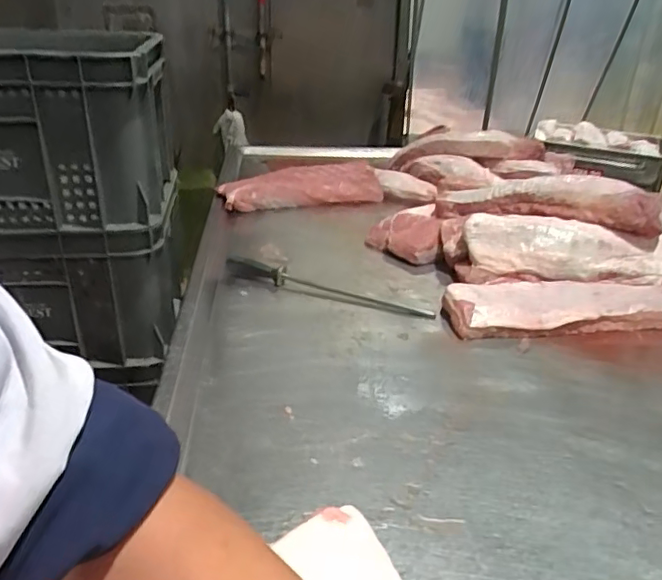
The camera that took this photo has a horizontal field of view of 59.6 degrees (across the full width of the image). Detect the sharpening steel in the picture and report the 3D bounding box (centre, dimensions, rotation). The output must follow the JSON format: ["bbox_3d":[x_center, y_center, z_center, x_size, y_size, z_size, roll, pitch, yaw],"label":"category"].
[{"bbox_3d":[-0.005,-0.007,1.097,0.405,0.030,0.044,10,29,14],"label":"sharpening steel"}]

